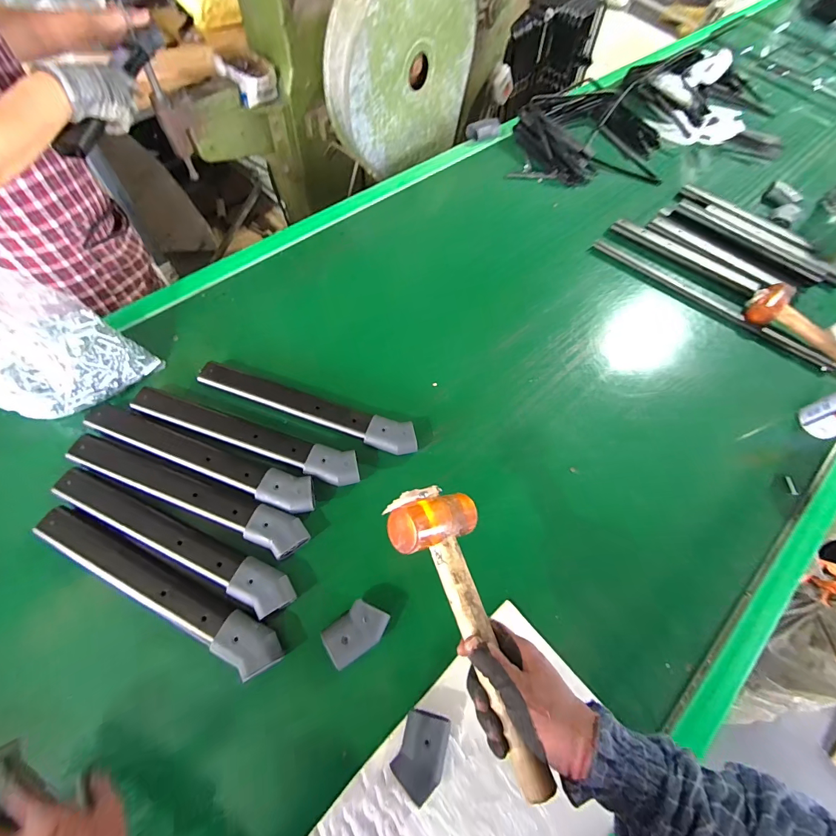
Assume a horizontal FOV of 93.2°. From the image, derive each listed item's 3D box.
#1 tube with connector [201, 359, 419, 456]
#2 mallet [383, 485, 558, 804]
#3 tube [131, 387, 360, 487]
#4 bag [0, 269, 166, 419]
[{"bbox_3d":[-0.180,-0.018,0.648,0.369,0.022,0.049,19,63,6],"label":"tube with connector"},{"bbox_3d":[0.056,0.198,0.386,0.096,0.049,0.276,-18,72,-13],"label":"mallet"},{"bbox_3d":[-0.270,0.026,0.616,0.374,0.024,0.053,17,63,5],"label":"tube"},{"bbox_3d":[-0.583,-0.094,0.576,0.205,0.183,0.234,30,65,11],"label":"bag"}]

